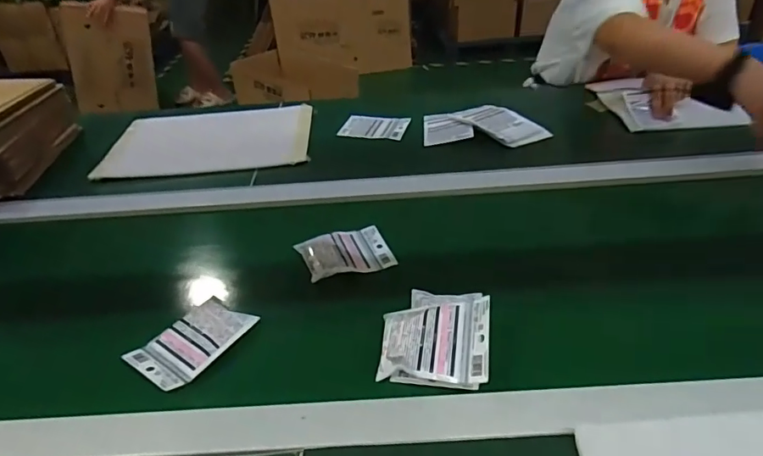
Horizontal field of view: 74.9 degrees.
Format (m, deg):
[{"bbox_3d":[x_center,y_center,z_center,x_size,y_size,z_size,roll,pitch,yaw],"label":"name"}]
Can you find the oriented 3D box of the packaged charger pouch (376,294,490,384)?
[{"bbox_3d":[0.060,0.125,0.563,0.122,0.017,0.094,-2,54,16],"label":"packaged charger pouch"}]

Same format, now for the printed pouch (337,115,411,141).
[{"bbox_3d":[-0.014,-0.217,1.069,0.139,0.011,0.109,4,38,12],"label":"printed pouch"}]

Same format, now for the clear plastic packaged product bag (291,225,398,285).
[{"bbox_3d":[-0.050,0.037,0.735,0.131,0.013,0.086,-9,45,-28],"label":"clear plastic packaged product bag"}]

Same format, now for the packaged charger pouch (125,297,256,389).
[{"bbox_3d":[-0.230,0.133,0.604,0.091,0.020,0.130,22,45,31],"label":"packaged charger pouch"}]

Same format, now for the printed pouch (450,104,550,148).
[{"bbox_3d":[0.238,-0.215,1.014,0.106,0.026,0.175,-25,41,-23],"label":"printed pouch"}]

